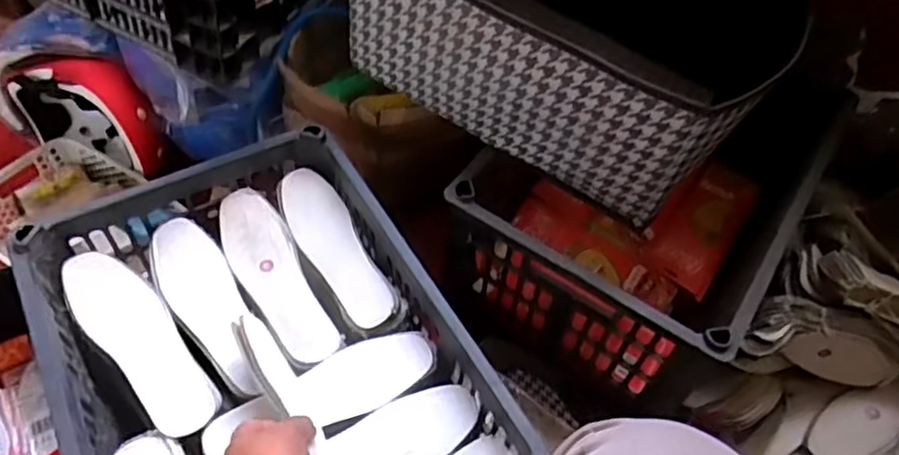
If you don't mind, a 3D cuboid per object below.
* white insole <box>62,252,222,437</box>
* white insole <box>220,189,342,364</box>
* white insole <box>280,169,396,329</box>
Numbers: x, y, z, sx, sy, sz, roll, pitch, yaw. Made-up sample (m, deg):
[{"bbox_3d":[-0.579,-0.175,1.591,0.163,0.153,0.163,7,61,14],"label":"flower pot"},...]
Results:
[{"bbox_3d":[-0.308,0.109,0.649,0.071,0.014,0.233,-32,63,-35],"label":"white insole"},{"bbox_3d":[-0.193,0.050,0.708,0.069,0.019,0.228,-23,58,-19],"label":"white insole"},{"bbox_3d":[-0.132,0.019,0.732,0.063,0.018,0.222,-22,58,-19],"label":"white insole"}]

